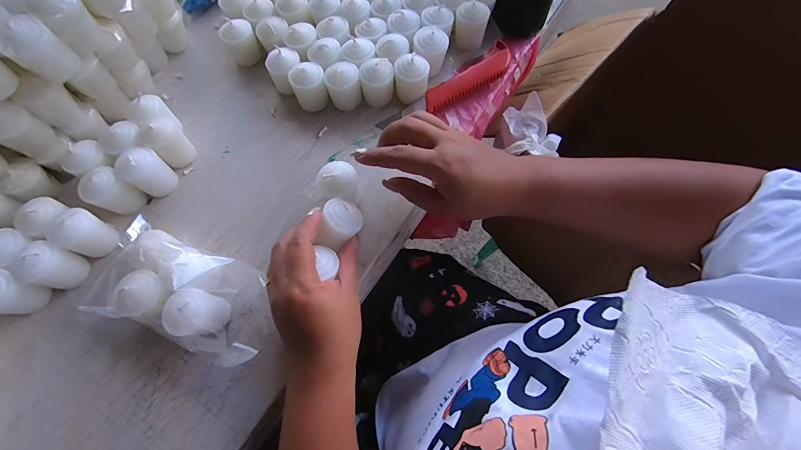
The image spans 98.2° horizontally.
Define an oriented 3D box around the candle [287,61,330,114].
[{"bbox_3d":[-0.101,-0.153,0.387,0.036,0.052,0.034,0,70,1],"label":"candle"}]

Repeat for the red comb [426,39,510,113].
[{"bbox_3d":[0.079,-0.167,0.400,0.118,0.022,0.032,-36,73,-11],"label":"red comb"}]

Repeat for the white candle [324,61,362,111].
[{"bbox_3d":[-0.063,-0.155,0.388,0.035,0.046,0.032,0,70,1],"label":"white candle"}]

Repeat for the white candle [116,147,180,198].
[{"bbox_3d":[-0.257,-0.055,0.351,0.033,0.053,0.036,33,73,12],"label":"white candle"}]

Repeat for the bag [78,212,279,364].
[{"bbox_3d":[-0.191,0.059,0.305,0.155,0.054,0.086,18,71,8],"label":"bag"}]

